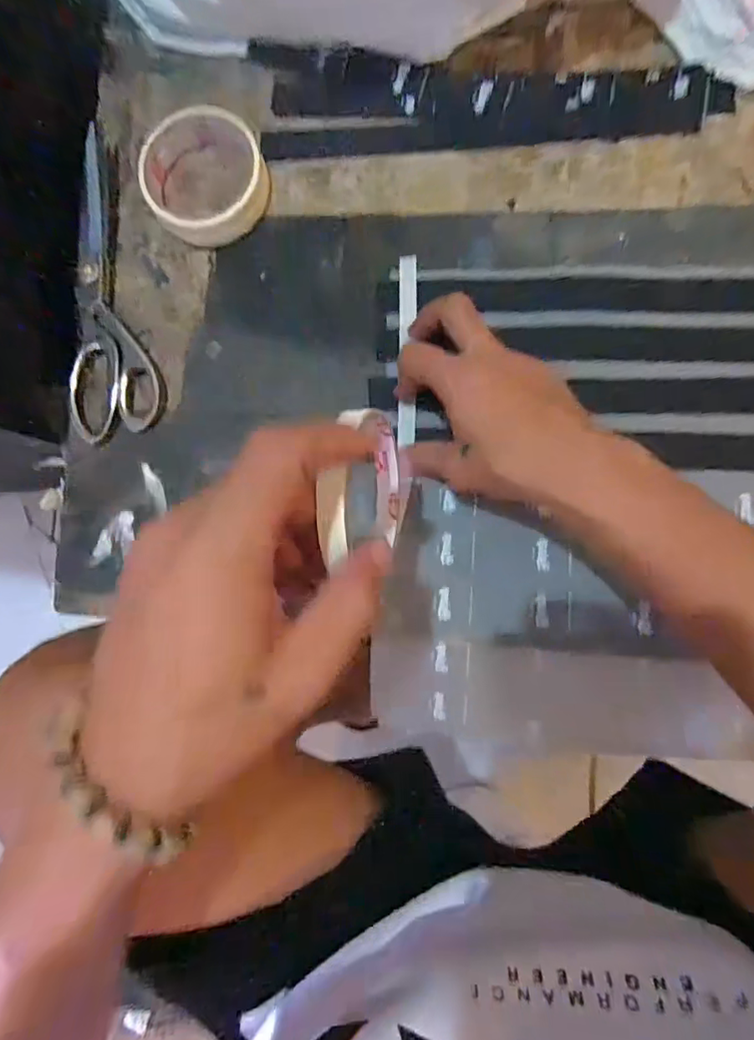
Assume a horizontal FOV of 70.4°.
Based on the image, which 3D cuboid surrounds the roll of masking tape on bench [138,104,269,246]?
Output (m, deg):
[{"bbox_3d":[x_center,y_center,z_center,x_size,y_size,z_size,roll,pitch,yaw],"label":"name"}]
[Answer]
[{"bbox_3d":[-0.126,-0.250,0.391,0.086,0.027,0.100,-34,83,4],"label":"roll of masking tape on bench"}]

